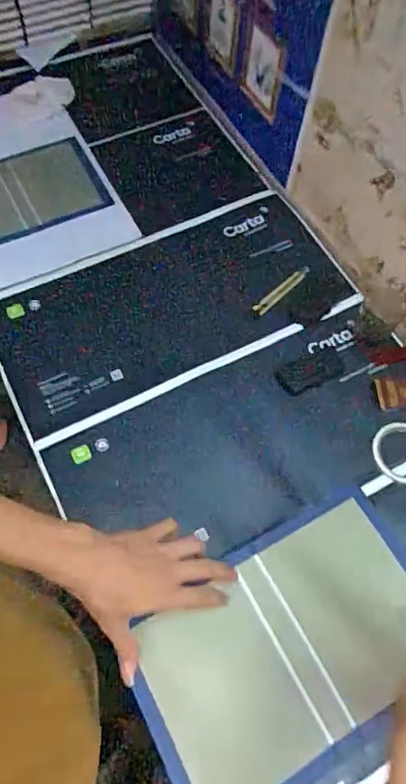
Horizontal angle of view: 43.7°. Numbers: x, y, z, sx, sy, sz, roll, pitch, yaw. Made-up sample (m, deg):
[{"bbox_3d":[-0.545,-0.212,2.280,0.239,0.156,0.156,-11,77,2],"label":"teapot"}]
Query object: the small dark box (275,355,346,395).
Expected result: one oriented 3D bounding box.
[{"bbox_3d":[0.179,-0.031,0.834,0.118,0.013,0.052,-22,67,-13],"label":"small dark box"}]

